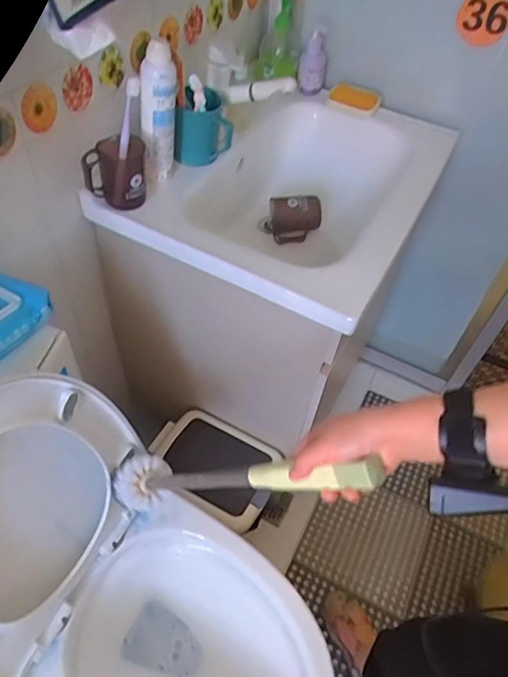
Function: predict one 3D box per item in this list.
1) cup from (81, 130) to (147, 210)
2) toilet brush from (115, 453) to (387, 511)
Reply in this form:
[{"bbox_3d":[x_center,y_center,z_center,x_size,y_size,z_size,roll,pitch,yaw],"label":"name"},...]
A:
[{"bbox_3d":[-0.208,-0.252,0.768,0.089,0.088,0.070,-5,51,-9],"label":"cup"},{"bbox_3d":[-0.039,0.166,0.604,0.059,0.456,0.068,49,52,-18],"label":"toilet brush"}]

